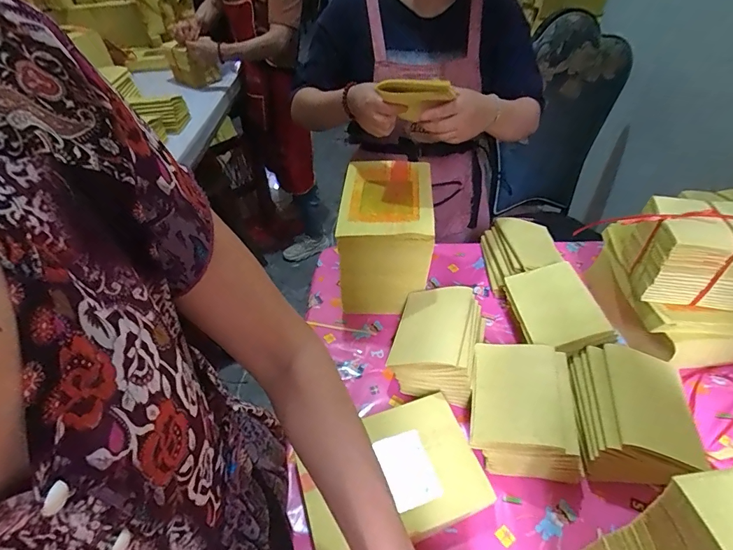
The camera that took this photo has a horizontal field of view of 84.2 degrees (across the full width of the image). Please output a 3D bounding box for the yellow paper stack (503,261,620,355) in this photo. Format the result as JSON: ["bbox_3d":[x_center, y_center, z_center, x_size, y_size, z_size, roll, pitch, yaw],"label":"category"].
[{"bbox_3d":[0.319,0.055,0.694,0.127,0.023,0.169,-17,44,11],"label":"yellow paper stack"}]

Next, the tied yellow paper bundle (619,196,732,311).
[{"bbox_3d":[0.520,-0.038,0.631,0.170,0.140,0.124,6,44,12],"label":"tied yellow paper bundle"}]

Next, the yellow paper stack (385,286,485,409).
[{"bbox_3d":[0.114,0.104,0.667,0.135,0.115,0.177,11,45,17],"label":"yellow paper stack"}]

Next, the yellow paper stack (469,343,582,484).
[{"bbox_3d":[0.223,0.195,0.598,0.133,0.103,0.167,4,44,10],"label":"yellow paper stack"}]

